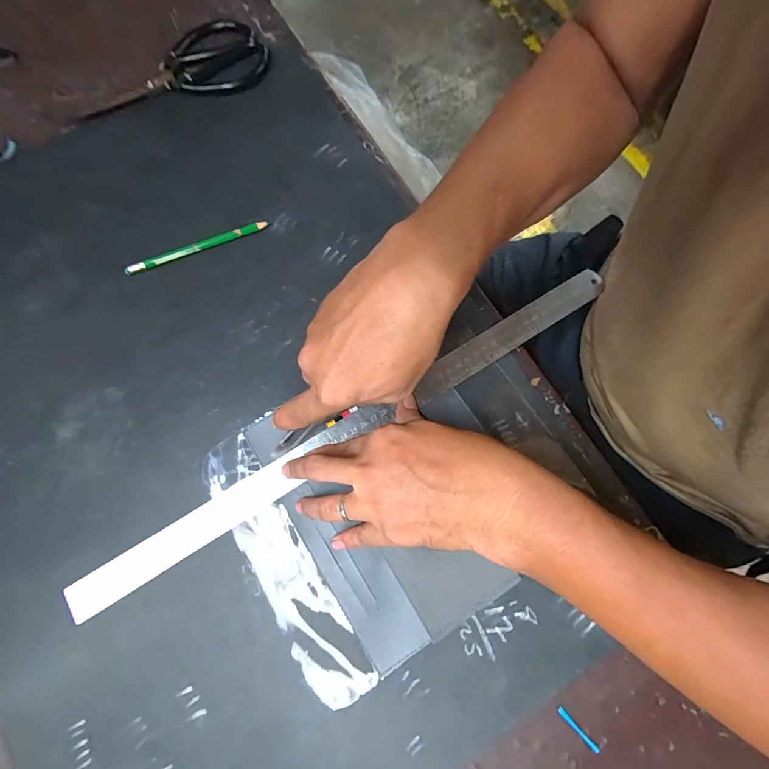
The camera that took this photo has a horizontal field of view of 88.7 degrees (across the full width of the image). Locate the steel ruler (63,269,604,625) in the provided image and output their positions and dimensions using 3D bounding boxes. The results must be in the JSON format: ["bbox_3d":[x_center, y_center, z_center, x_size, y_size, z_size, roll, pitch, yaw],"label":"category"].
[{"bbox_3d":[-0.015,0.033,0.341,0.519,0.006,0.029,-31,82,-9],"label":"steel ruler"}]

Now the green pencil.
[{"bbox_3d":[-0.180,-0.132,0.378,0.138,0.009,0.004,-22,37,-7],"label":"green pencil"}]

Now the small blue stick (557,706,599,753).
[{"bbox_3d":[0.140,0.249,0.283,0.004,0.005,0.036,-42,79,-12],"label":"small blue stick"}]

